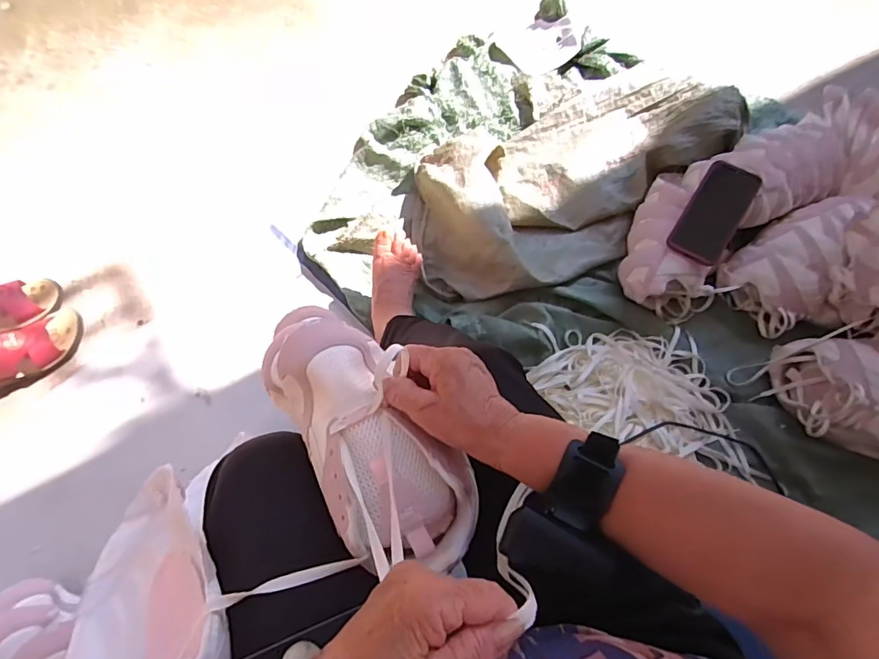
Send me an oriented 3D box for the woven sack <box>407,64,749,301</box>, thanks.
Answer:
[{"bbox_3d":[0.237,-0.282,0.884,0.599,0.136,0.324,-25,71,-11],"label":"woven sack"}]

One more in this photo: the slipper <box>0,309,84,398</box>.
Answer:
[{"bbox_3d":[-0.699,0.041,0.784,0.217,0.081,0.092,-28,71,-12],"label":"slipper"}]

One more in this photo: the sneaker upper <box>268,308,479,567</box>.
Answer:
[{"bbox_3d":[-0.058,0.081,0.373,0.106,0.069,0.214,-34,80,-14],"label":"sneaker upper"}]

